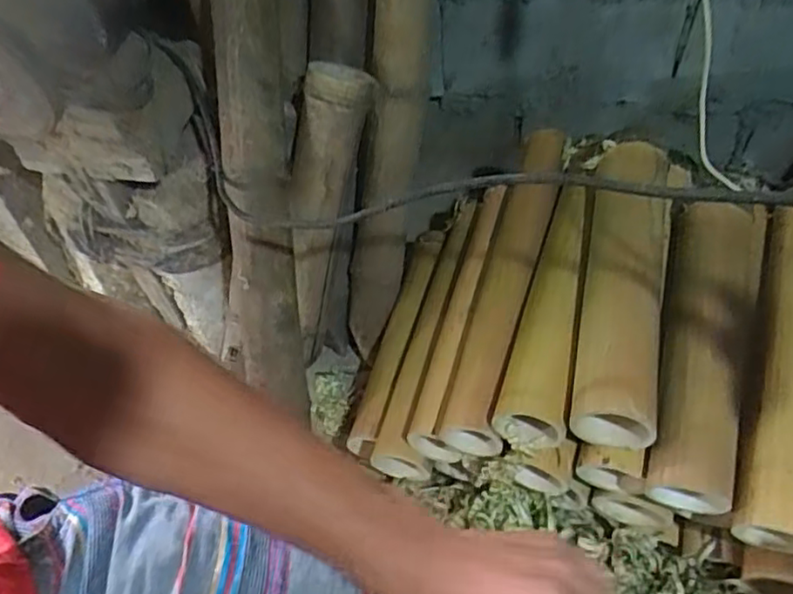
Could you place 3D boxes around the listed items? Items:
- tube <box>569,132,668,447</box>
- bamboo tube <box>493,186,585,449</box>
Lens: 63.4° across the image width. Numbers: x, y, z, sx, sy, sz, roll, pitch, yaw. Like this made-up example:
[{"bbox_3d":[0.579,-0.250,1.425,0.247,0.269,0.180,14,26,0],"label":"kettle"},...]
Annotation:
[{"bbox_3d":[0.236,-0.031,0.663,0.078,0.067,0.344,12,54,8],"label":"tube"},{"bbox_3d":[0.172,0.000,0.696,0.066,0.069,0.313,14,55,9],"label":"bamboo tube"}]

